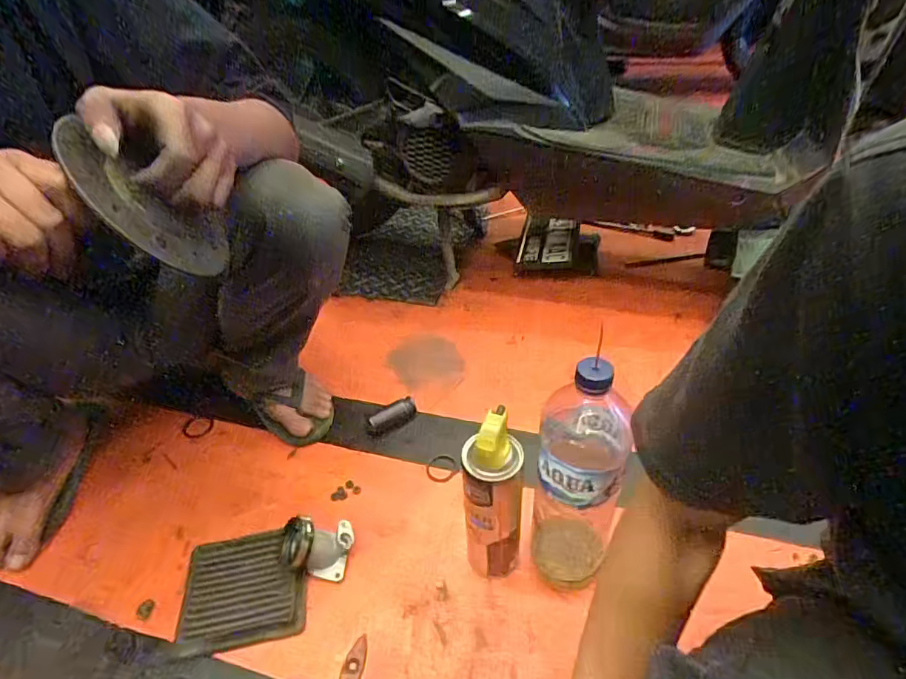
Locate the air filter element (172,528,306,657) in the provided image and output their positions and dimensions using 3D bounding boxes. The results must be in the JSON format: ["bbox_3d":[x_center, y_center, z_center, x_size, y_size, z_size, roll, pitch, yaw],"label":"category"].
[{"bbox_3d":[-0.247,0.296,0.599,0.142,0.029,0.125,-9,39,-6],"label":"air filter element"}]

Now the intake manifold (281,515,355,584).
[{"bbox_3d":[-0.165,0.244,0.607,0.080,0.076,0.067,-6,38,-2],"label":"intake manifold"}]

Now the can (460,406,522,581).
[{"bbox_3d":[0.043,0.181,0.545,0.059,0.238,0.059,-2,38,2],"label":"can"}]

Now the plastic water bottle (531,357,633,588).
[{"bbox_3d":[0.128,0.147,0.521,0.080,0.313,0.086,10,40,16],"label":"plastic water bottle"}]

